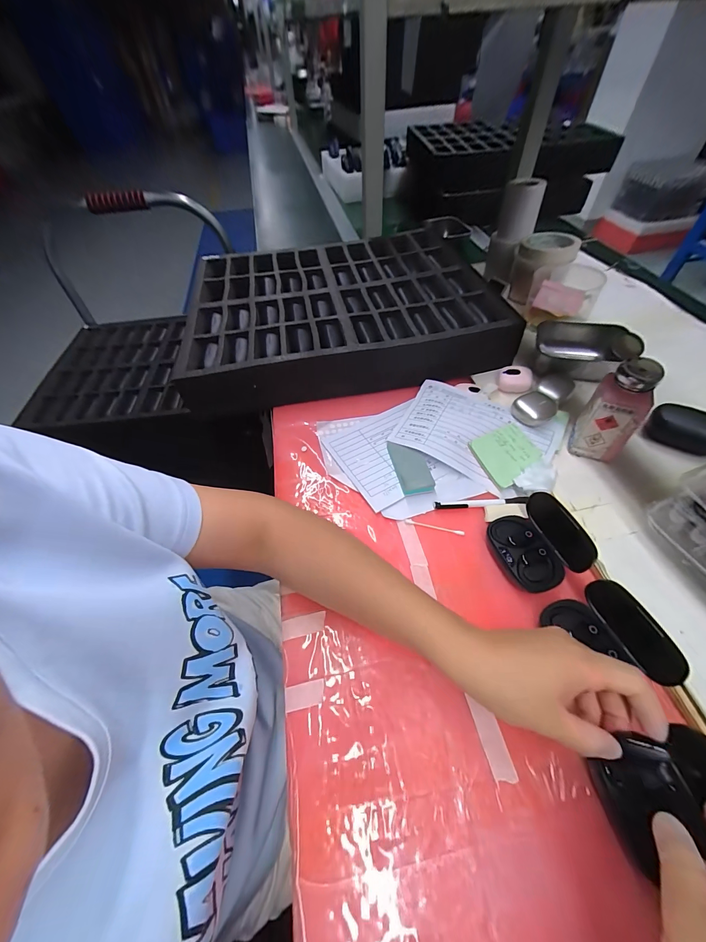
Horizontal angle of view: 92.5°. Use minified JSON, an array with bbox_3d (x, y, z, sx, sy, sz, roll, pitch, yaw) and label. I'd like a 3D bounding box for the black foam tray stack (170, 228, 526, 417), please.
[{"bbox_3d":[-0.027,-0.320,0.644,0.530,0.075,0.439,-8,53,-3],"label":"black foam tray stack"}]

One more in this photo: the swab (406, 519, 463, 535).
[{"bbox_3d":[0.100,0.069,0.414,0.070,0.004,0.005,9,55,12],"label":"swab"}]

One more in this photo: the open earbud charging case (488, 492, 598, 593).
[{"bbox_3d":[0.191,0.074,0.353,0.064,0.059,0.083,-22,55,-13],"label":"open earbud charging case"}]

